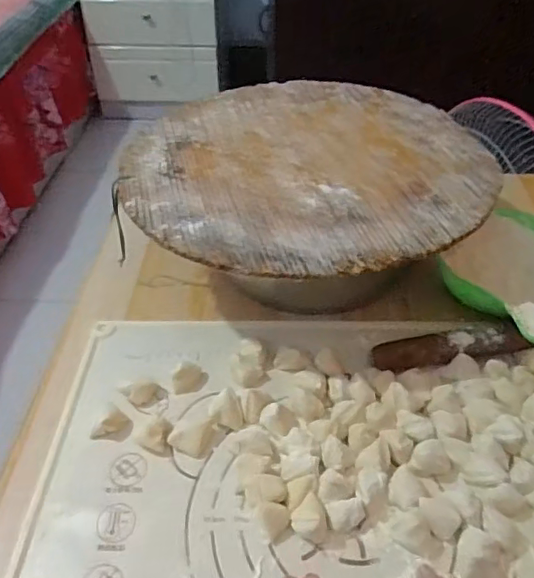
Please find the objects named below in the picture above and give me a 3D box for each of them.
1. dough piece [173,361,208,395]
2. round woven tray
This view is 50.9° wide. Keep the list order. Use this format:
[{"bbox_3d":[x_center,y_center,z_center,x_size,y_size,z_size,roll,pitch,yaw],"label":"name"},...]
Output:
[{"bbox_3d":[-0.070,0.080,0.510,0.031,0.017,0.021,-12,44,-10],"label":"dough piece"},{"bbox_3d":[0.039,-0.131,0.560,0.346,0.010,0.348,2,43,4],"label":"round woven tray"}]

